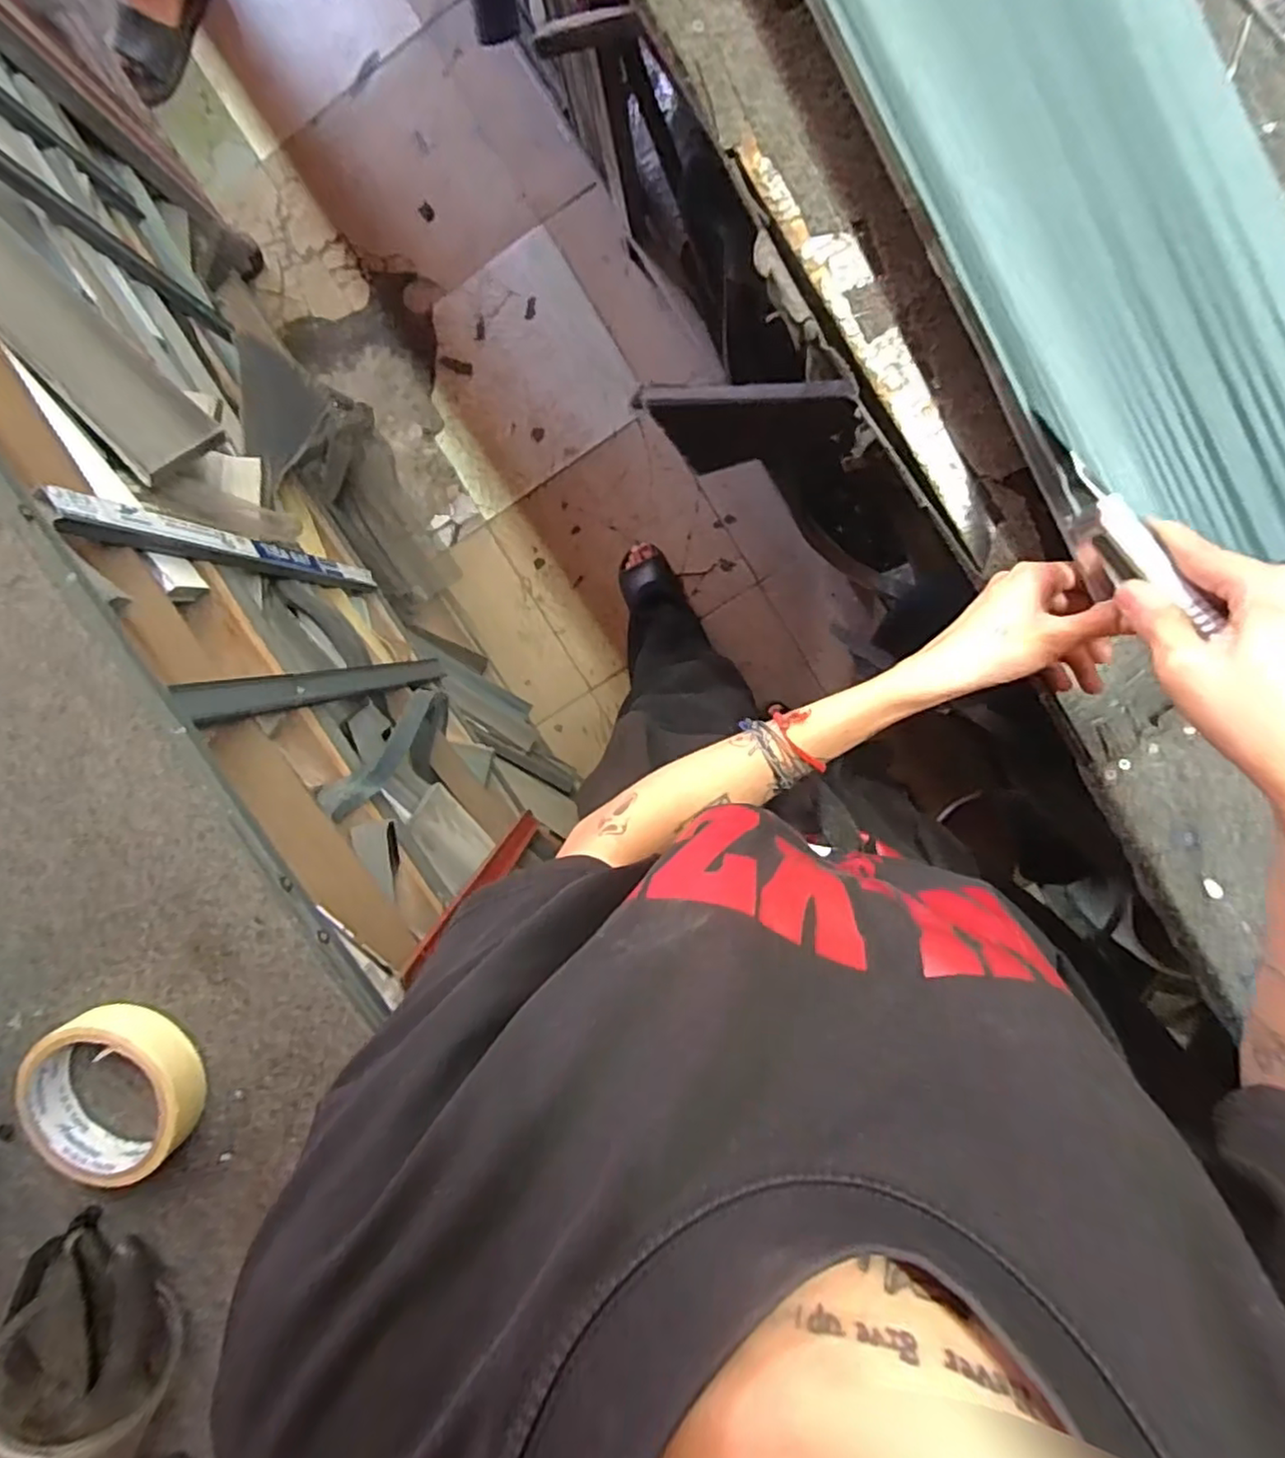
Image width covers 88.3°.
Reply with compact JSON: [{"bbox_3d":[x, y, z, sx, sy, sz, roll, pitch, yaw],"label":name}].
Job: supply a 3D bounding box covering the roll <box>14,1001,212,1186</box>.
[{"bbox_3d":[-0.297,0.205,0.371,0.090,0.028,0.092,1,97,5],"label":"roll"}]

